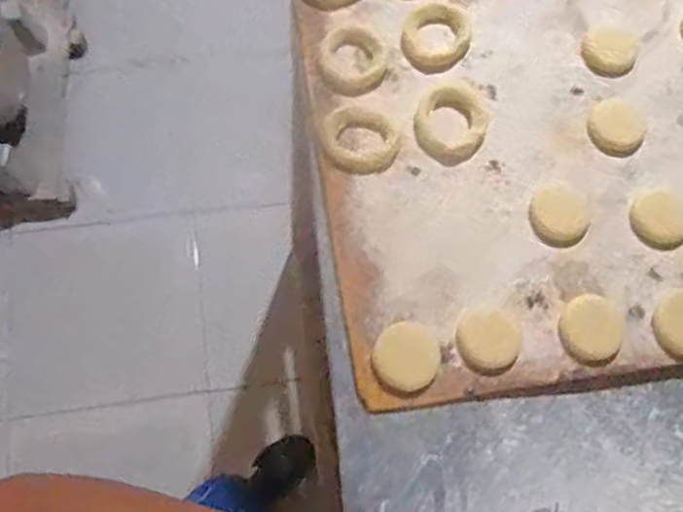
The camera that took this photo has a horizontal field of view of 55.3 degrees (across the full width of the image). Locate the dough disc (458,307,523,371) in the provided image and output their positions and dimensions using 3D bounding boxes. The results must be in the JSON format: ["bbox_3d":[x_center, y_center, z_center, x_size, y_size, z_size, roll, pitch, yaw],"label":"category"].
[{"bbox_3d":[0.109,0.060,0.478,0.045,0.004,0.047,1,72,-2],"label":"dough disc"}]

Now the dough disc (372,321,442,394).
[{"bbox_3d":[0.048,0.072,0.470,0.047,0.004,0.049,1,72,-2],"label":"dough disc"}]

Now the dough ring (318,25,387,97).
[{"bbox_3d":[0.009,-0.163,0.546,0.057,0.009,0.058,1,72,-2],"label":"dough ring"}]

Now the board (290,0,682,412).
[{"bbox_3d":[0.269,-0.129,0.548,0.585,0.015,0.421,-8,72,-5],"label":"board"}]

